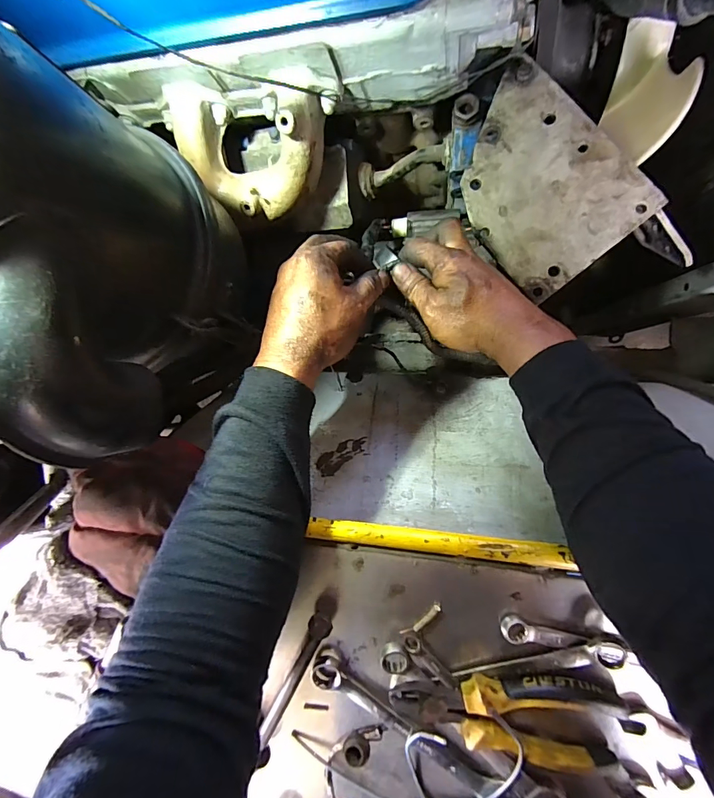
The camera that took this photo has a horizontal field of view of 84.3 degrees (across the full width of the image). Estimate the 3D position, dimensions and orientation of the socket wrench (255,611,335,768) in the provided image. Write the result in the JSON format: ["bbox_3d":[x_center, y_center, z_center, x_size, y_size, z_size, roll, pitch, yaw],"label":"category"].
[{"bbox_3d":[-0.053,0.232,0.317,0.017,0.019,0.131,25,96,6],"label":"socket wrench"}]

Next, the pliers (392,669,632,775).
[{"bbox_3d":[0.108,0.216,0.280,0.155,0.029,0.064,12,94,7],"label":"pliers"}]

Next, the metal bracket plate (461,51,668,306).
[{"bbox_3d":[0.171,-0.209,0.377,0.137,0.005,0.188,-37,84,10],"label":"metal bracket plate"}]

